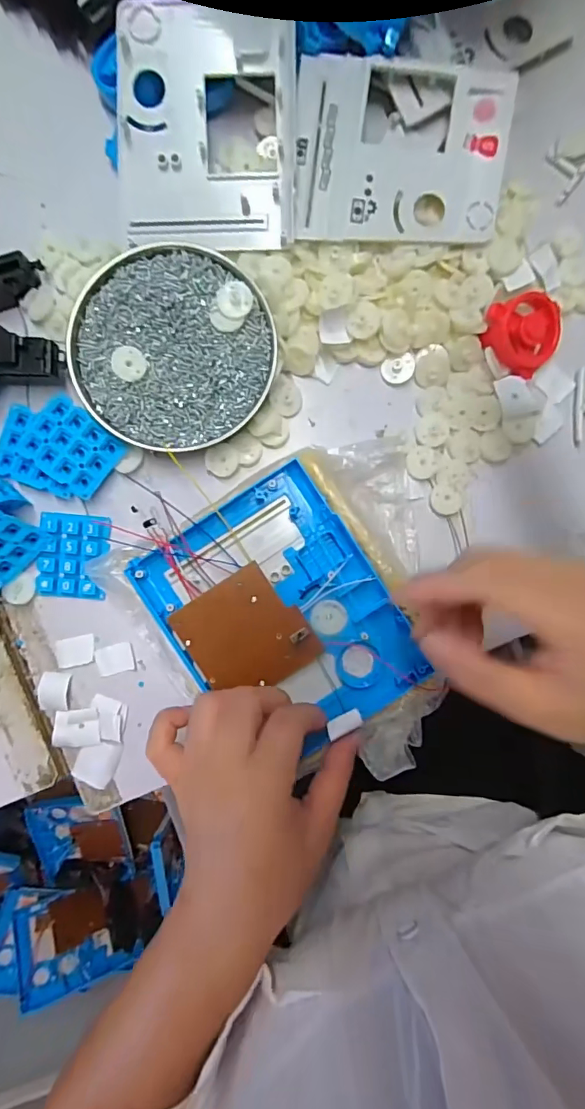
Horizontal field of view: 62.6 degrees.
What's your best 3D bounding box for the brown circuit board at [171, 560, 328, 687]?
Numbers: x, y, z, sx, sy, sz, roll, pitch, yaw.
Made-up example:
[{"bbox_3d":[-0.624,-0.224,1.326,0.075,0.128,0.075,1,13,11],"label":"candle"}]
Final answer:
[{"bbox_3d":[-0.029,0.051,0.307,0.072,0.010,0.073,-33,94,-1],"label":"brown circuit board"}]

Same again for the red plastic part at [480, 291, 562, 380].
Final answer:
[{"bbox_3d":[0.162,-0.157,0.329,0.052,0.021,0.054,0,91,-1],"label":"red plastic part"}]

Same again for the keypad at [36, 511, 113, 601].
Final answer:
[{"bbox_3d":[-0.156,0.001,0.341,0.047,0.008,0.059,5,91,-1],"label":"keypad"}]

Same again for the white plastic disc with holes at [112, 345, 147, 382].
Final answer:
[{"bbox_3d":[-0.112,-0.131,0.330,0.022,0.004,0.024,0,91,-1],"label":"white plastic disc with holes"}]

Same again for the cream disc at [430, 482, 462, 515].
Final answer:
[{"bbox_3d":[0.110,-0.040,0.342,0.023,0.004,0.023,0,91,-1],"label":"cream disc"}]

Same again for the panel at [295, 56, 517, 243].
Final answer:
[{"bbox_3d":[0.073,-0.268,0.319,0.137,0.013,0.108,2,91,-1],"label":"panel"}]

